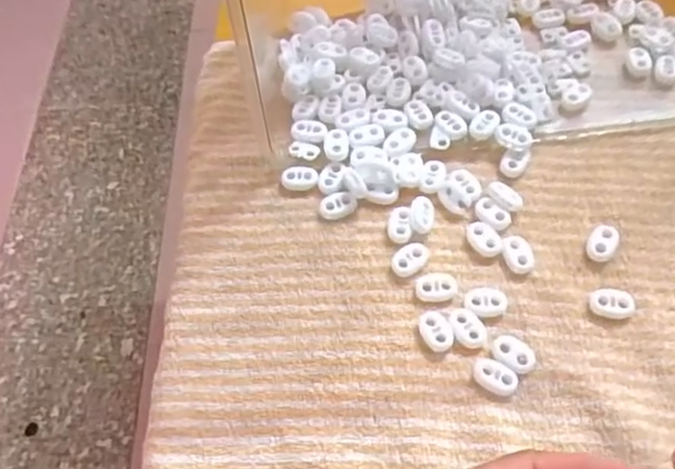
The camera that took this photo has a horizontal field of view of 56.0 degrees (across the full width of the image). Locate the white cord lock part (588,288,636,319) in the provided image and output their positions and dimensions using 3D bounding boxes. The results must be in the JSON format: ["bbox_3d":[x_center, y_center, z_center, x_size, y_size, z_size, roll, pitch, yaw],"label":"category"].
[{"bbox_3d":[0.145,0.037,0.336,0.022,0.008,0.015,14,63,11],"label":"white cord lock part"}]

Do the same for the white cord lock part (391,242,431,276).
[{"bbox_3d":[0.041,0.014,0.356,0.023,0.007,0.014,-36,65,-16],"label":"white cord lock part"}]

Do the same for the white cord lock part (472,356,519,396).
[{"bbox_3d":[0.080,0.072,0.321,0.023,0.005,0.017,35,68,20],"label":"white cord lock part"}]

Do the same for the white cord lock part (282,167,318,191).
[{"bbox_3d":[-0.023,-0.034,0.386,0.021,0.007,0.013,-2,61,2],"label":"white cord lock part"}]

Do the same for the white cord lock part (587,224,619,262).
[{"bbox_3d":[0.148,0.005,0.354,0.015,0.007,0.022,25,65,16],"label":"white cord lock part"}]

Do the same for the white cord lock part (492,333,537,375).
[{"bbox_3d":[0.091,0.061,0.327,0.022,0.004,0.015,33,68,19],"label":"white cord lock part"}]

